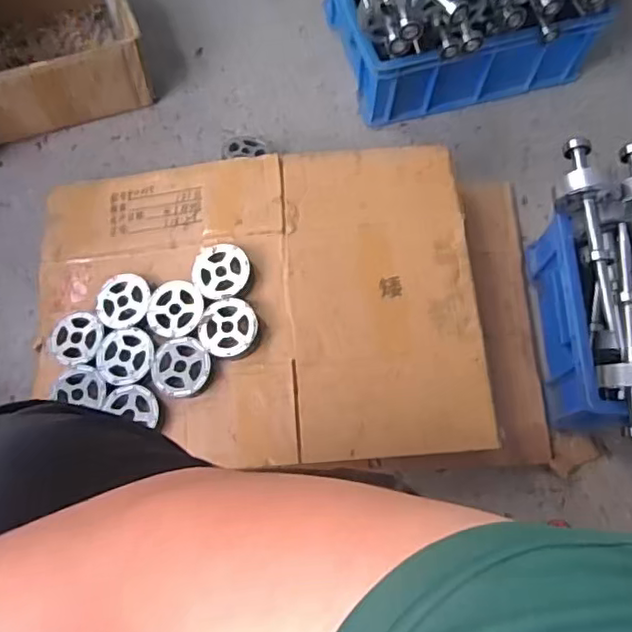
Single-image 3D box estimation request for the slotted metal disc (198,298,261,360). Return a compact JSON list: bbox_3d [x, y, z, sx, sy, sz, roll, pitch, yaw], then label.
[{"bbox_3d":[-0.114,0.016,0.800,0.080,0.018,0.075,0,71,-1],"label":"slotted metal disc"}]

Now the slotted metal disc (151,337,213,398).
[{"bbox_3d":[-0.176,0.067,0.794,0.079,0.016,0.078,0,71,-1],"label":"slotted metal disc"}]

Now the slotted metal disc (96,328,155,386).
[{"bbox_3d":[-0.256,0.054,0.813,0.081,0.013,0.076,0,71,-1],"label":"slotted metal disc"}]

